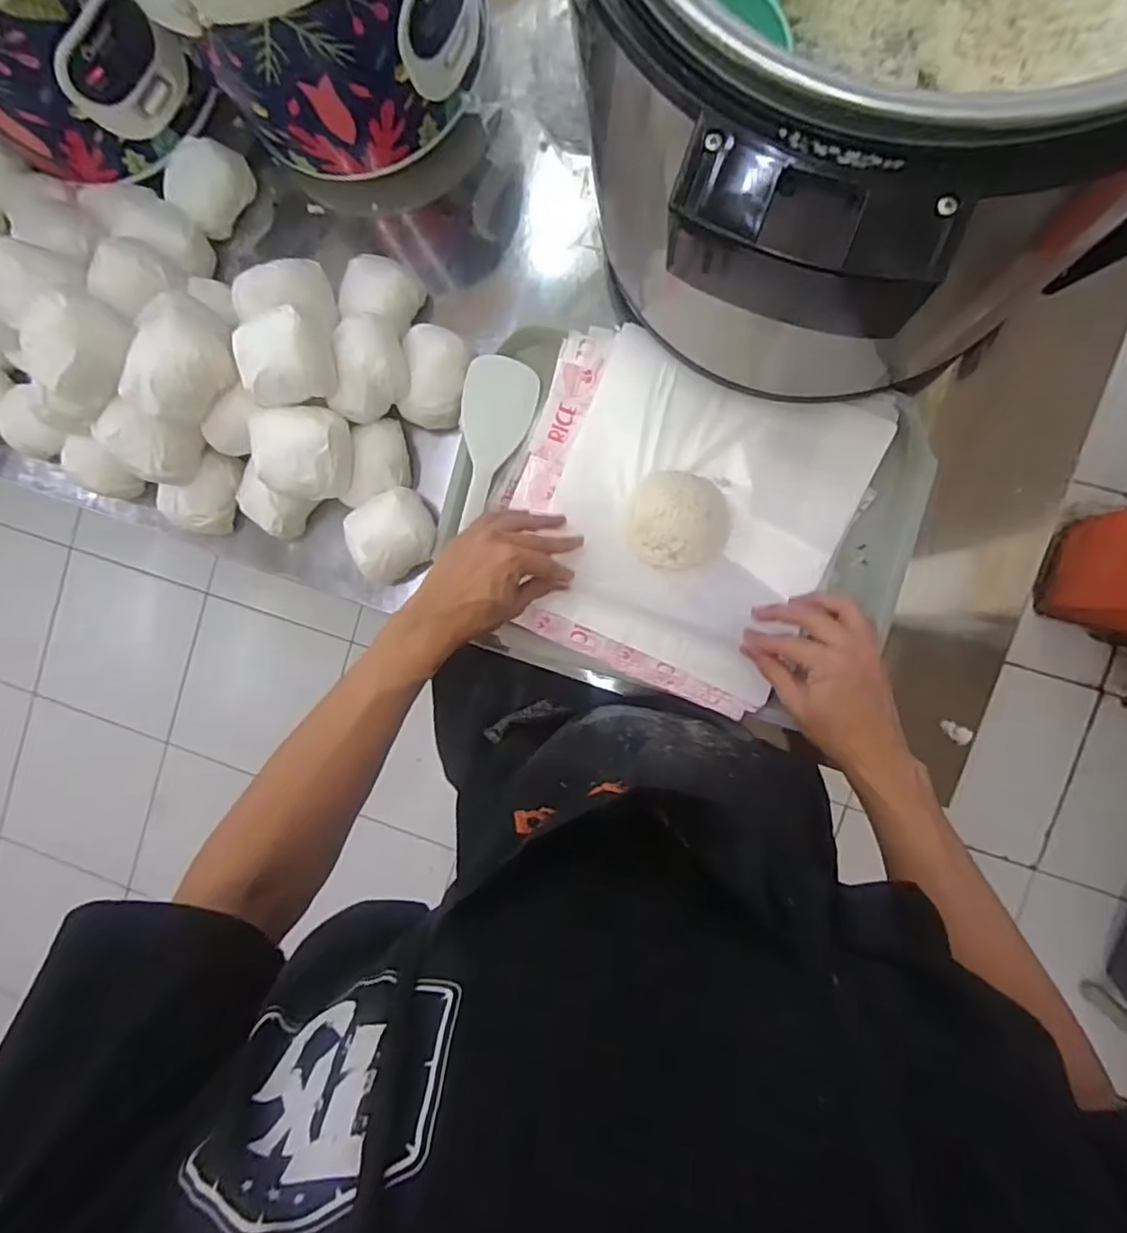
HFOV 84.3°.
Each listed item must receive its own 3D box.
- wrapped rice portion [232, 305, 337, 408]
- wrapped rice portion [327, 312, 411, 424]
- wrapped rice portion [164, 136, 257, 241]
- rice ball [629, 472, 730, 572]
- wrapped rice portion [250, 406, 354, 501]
[{"bbox_3d":[-0.236,-0.216,0.525,0.069,0.044,0.061,-14,90,8],"label":"wrapped rice portion"},{"bbox_3d":[-0.172,-0.220,0.552,0.060,0.039,0.088,8,92,7],"label":"wrapped rice portion"},{"bbox_3d":[-0.343,-0.419,0.604,0.045,0.049,0.077,34,95,6],"label":"wrapped rice portion"},{"bbox_3d":[0.104,-0.084,0.548,0.086,0.046,0.081,0,91,8],"label":"rice ball"},{"bbox_3d":[-0.234,-0.148,0.555,0.076,0.046,0.079,0,91,8],"label":"wrapped rice portion"}]

